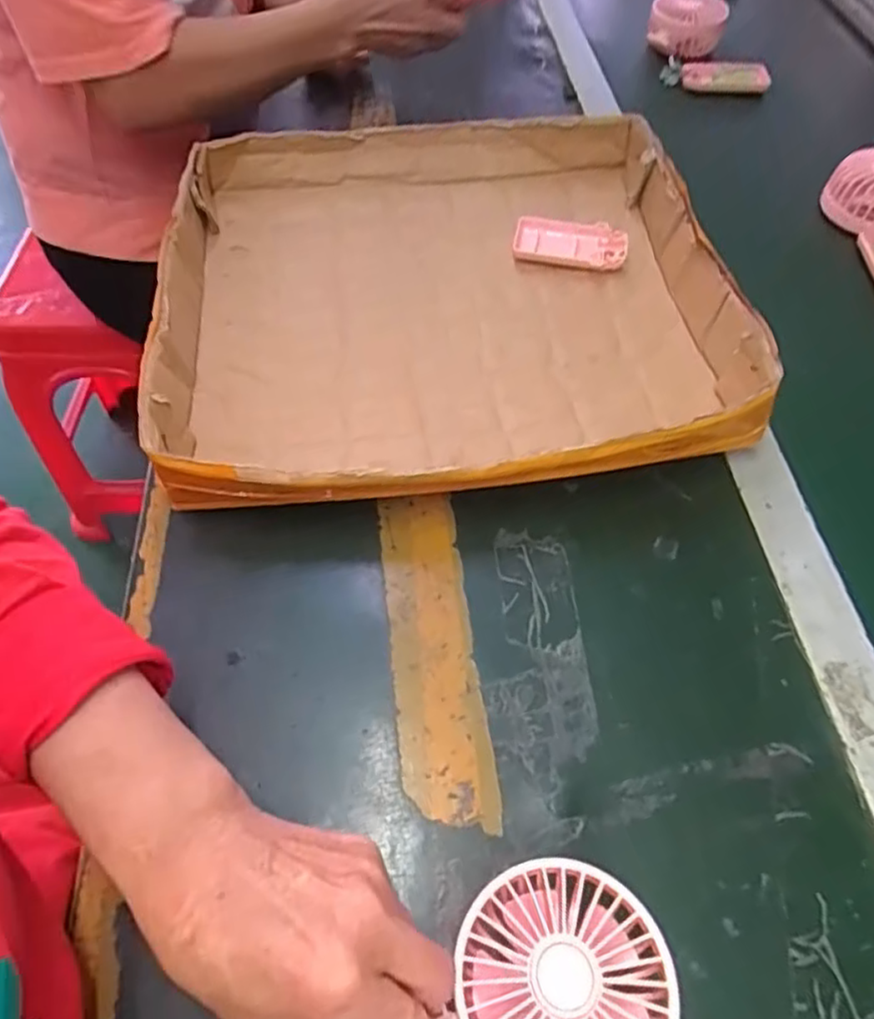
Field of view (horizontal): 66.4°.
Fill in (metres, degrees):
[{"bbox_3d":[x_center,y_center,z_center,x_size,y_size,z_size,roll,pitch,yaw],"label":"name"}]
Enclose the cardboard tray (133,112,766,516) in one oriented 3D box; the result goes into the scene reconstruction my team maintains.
[{"bbox_3d":[0.003,-0.166,0.517,0.407,0.070,0.366,-9,57,-6],"label":"cardboard tray"}]

